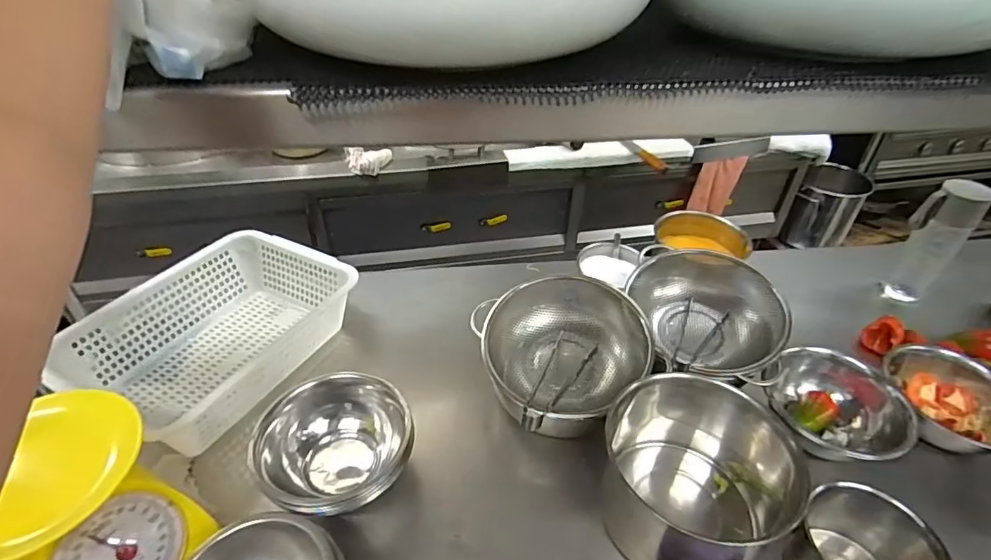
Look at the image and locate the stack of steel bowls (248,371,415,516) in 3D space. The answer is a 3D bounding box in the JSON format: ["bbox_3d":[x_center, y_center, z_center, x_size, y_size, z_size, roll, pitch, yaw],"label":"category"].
[{"bbox_3d":[-0.179,0.192,0.592,0.147,0.096,0.139,-29,47,-33],"label":"stack of steel bowls"}]

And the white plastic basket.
[{"bbox_3d":[-0.399,0.080,0.757,0.278,0.110,0.352,16,40,18],"label":"white plastic basket"}]

